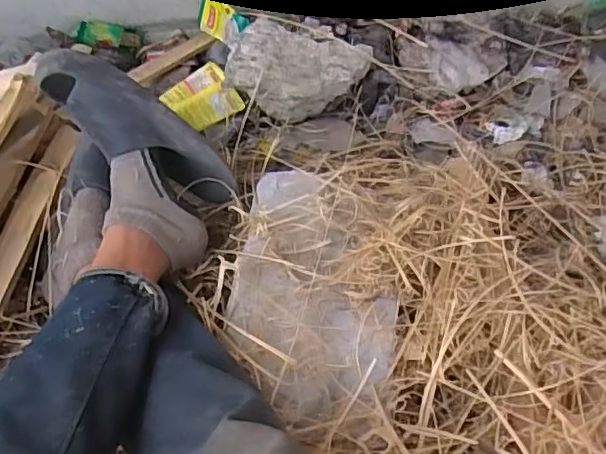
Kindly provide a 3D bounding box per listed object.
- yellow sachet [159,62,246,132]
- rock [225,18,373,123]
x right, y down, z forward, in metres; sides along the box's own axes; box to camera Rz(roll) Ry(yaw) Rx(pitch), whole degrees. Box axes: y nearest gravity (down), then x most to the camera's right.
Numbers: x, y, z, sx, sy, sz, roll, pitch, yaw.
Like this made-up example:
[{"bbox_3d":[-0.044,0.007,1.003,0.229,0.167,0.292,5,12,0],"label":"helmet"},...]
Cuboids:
[{"bbox_3d":[-0.175,-0.219,1.018,0.118,0.024,0.100,-33,80,-12],"label":"yellow sachet"},{"bbox_3d":[-0.008,-0.262,1.015,0.228,0.112,0.132,9,50,5],"label":"rock"}]

